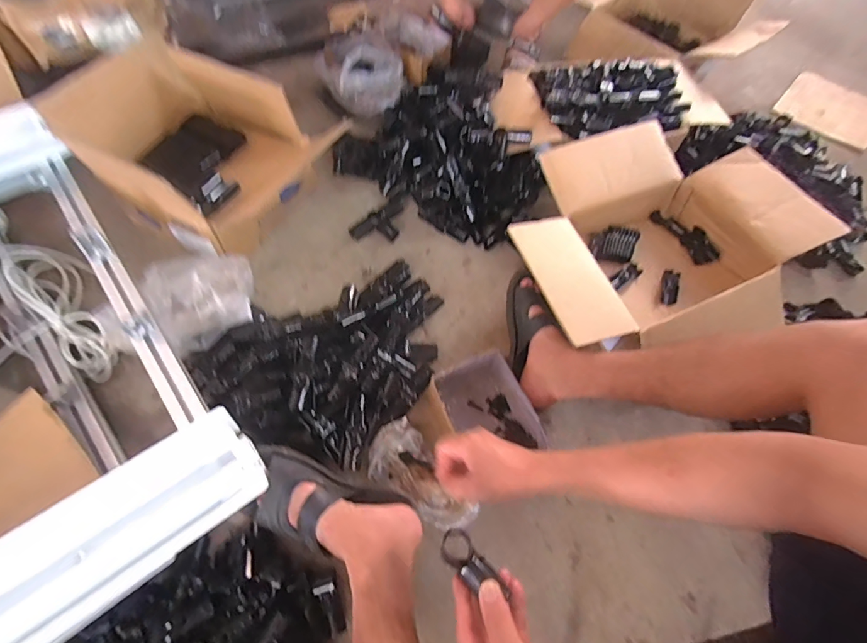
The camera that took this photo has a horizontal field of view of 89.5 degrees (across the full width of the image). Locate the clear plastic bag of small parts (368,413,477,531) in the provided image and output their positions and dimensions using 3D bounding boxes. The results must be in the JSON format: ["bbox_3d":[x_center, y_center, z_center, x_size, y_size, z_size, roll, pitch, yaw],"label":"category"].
[{"bbox_3d":[-0.021,0.253,0.706,0.196,0.030,0.097,42,66,18],"label":"clear plastic bag of small parts"}]

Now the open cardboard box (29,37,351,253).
[{"bbox_3d":[-0.482,-0.350,0.889,0.392,0.209,0.327,32,64,14],"label":"open cardboard box"}]

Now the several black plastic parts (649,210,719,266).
[{"bbox_3d":[0.539,-0.187,0.937,0.044,0.032,0.162,-27,66,-17],"label":"several black plastic parts"}]

